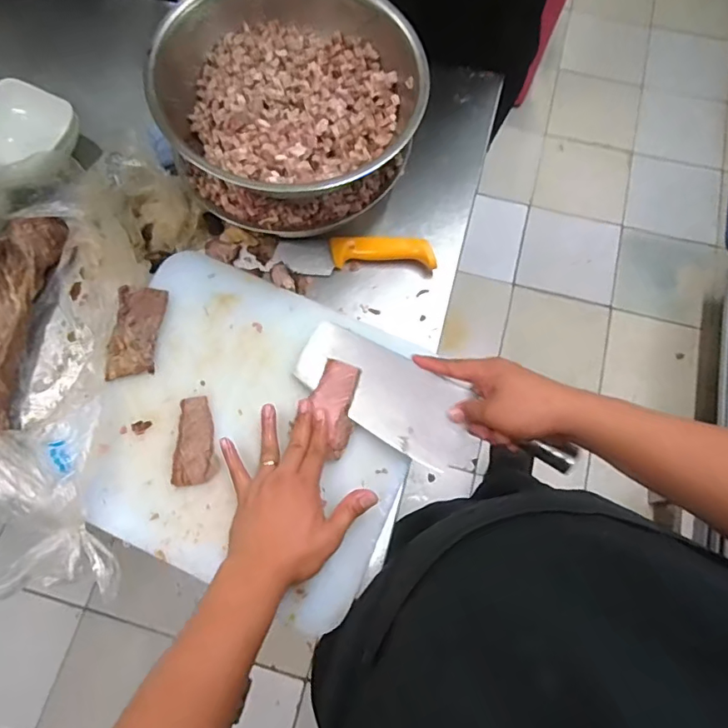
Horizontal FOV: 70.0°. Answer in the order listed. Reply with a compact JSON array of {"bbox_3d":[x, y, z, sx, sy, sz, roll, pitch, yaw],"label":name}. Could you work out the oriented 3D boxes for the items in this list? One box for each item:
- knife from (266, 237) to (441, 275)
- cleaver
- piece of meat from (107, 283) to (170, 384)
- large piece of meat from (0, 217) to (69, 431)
[{"bbox_3d":[-0.018,-0.147,0.690,0.218,0.027,0.045,-2,72,0],"label":"knife"},{"bbox_3d":[0.062,0.051,0.588,0.319,0.018,0.095,31,74,22],"label":"cleaver"},{"bbox_3d":[-0.279,-0.039,0.634,0.053,0.018,0.117,2,72,1],"label":"piece of meat"},{"bbox_3d":[-0.455,-0.061,0.641,0.092,0.054,0.264,7,72,3],"label":"large piece of meat"}]

